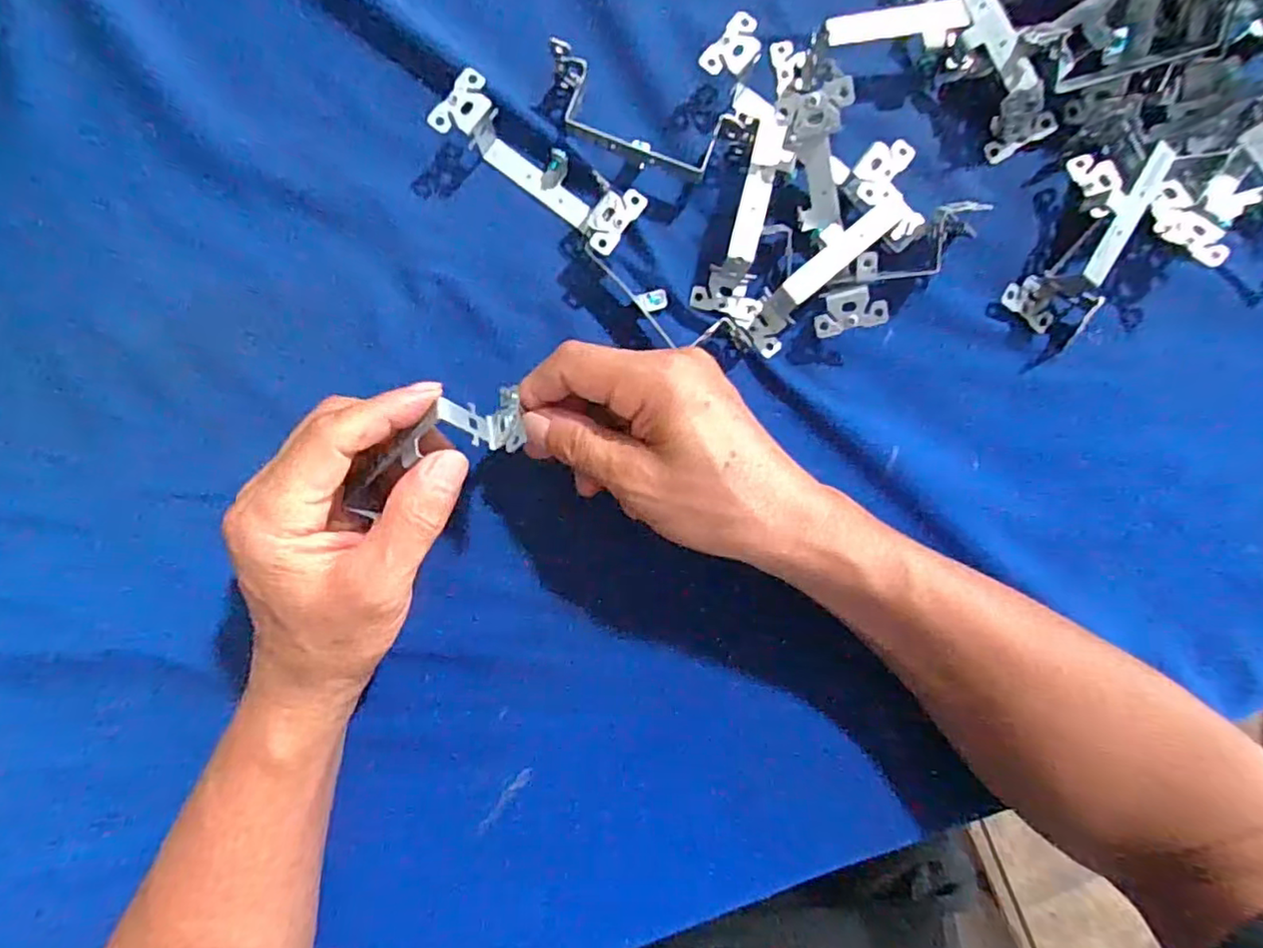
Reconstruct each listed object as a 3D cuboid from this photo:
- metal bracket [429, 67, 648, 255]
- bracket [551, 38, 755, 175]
[{"bbox_3d":[-0.044,-0.145,0.308,0.104,0.027,0.031,37,88,0],"label":"metal bracket"},{"bbox_3d":[0.006,-0.171,0.310,0.101,0.030,0.031,21,88,-1],"label":"bracket"}]

